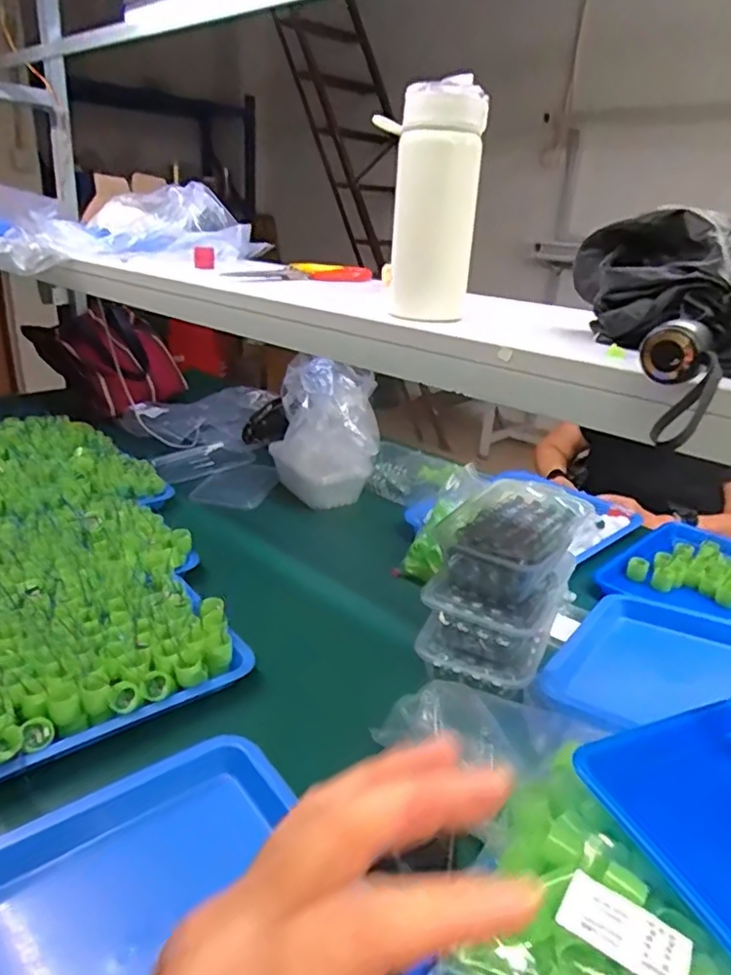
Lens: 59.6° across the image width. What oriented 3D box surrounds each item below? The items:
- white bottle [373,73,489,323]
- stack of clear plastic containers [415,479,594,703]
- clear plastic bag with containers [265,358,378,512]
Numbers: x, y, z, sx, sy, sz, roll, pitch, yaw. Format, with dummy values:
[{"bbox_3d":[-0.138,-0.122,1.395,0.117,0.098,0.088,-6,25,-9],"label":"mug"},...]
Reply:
[{"bbox_3d":[0.058,-0.252,0.578,0.069,0.186,0.075,18,27,30],"label":"white bottle"},{"bbox_3d":[0.173,0.113,0.802,0.146,0.166,0.246,16,26,26],"label":"stack of clear plastic containers"},{"bbox_3d":[-0.081,-0.110,1.257,0.203,0.250,0.176,1,24,-6],"label":"clear plastic bag with containers"}]

